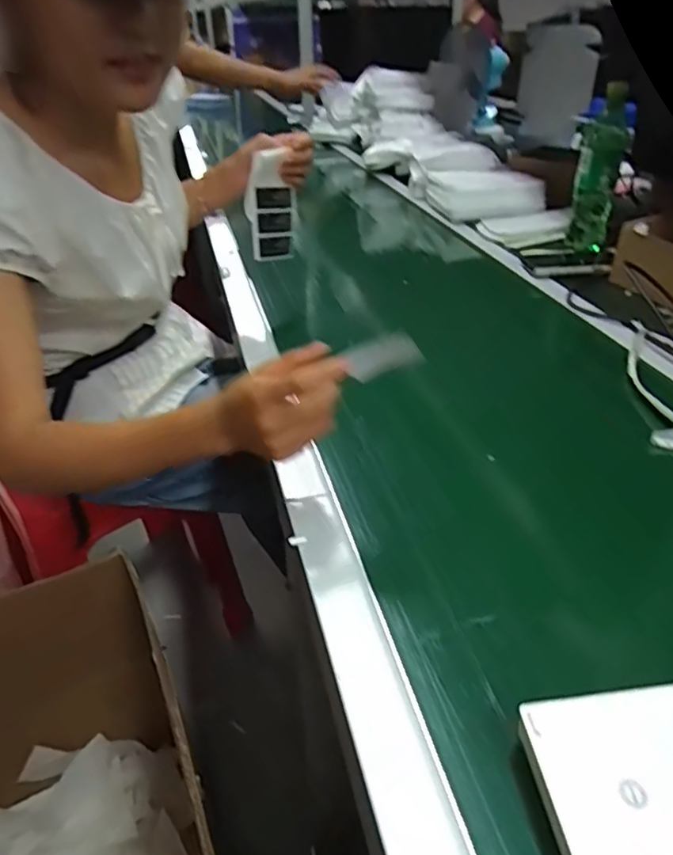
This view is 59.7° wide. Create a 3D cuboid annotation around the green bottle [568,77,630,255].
[{"bbox_3d":[0.419,-0.403,0.941,0.065,0.230,0.072,13,37,18],"label":"green bottle"}]

